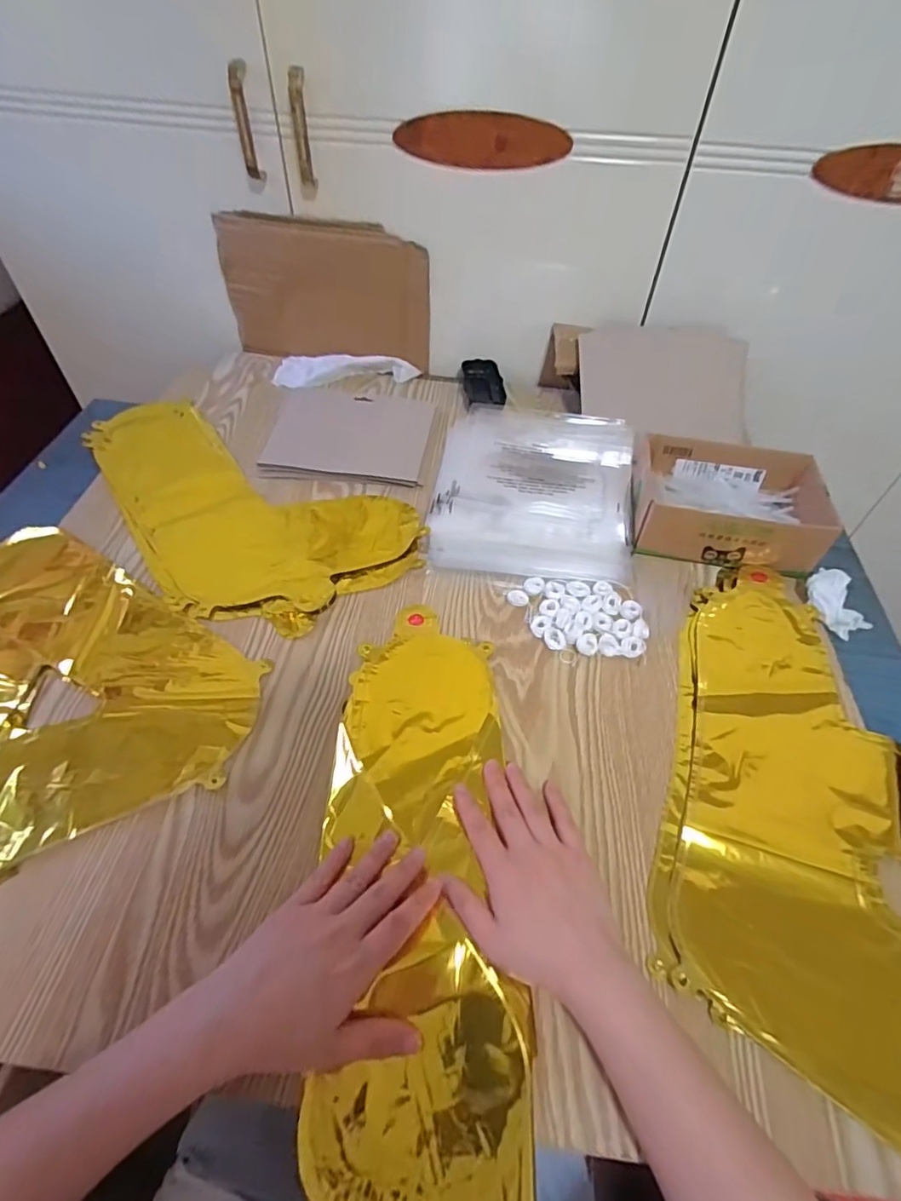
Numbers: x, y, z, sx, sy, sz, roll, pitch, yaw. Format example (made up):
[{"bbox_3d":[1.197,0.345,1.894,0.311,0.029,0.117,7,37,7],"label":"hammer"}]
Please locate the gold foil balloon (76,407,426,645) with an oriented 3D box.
[{"bbox_3d":[-0.249,-0.117,0.616,0.426,0.009,0.233,36,58,24],"label":"gold foil balloon"}]

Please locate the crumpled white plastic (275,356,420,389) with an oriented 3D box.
[{"bbox_3d":[-0.145,-0.324,0.769,0.193,0.026,0.046,-1,51,-3],"label":"crumpled white plastic"}]

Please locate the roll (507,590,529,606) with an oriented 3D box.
[{"bbox_3d":[0.067,-0.003,0.540,0.020,0.006,0.018,15,52,9],"label":"roll"}]

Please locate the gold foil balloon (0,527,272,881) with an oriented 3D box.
[{"bbox_3d":[-0.379,0.104,0.428,0.353,0.009,0.350,27,55,18],"label":"gold foil balloon"}]

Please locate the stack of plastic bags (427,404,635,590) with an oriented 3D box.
[{"bbox_3d":[0.100,-0.139,0.644,0.221,0.017,0.285,7,51,3],"label":"stack of plastic bags"}]

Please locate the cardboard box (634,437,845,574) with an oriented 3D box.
[{"bbox_3d":[0.294,-0.107,0.591,0.178,0.060,0.142,10,51,6],"label":"cardboard box"}]

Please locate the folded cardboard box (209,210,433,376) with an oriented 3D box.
[{"bbox_3d":[-0.166,-0.406,0.739,0.271,0.173,0.023,11,51,6],"label":"folded cardboard box"}]

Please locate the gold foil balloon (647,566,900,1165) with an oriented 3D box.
[{"bbox_3d":[0.267,0.147,0.424,0.218,0.014,0.425,9,51,5],"label":"gold foil balloon"}]

